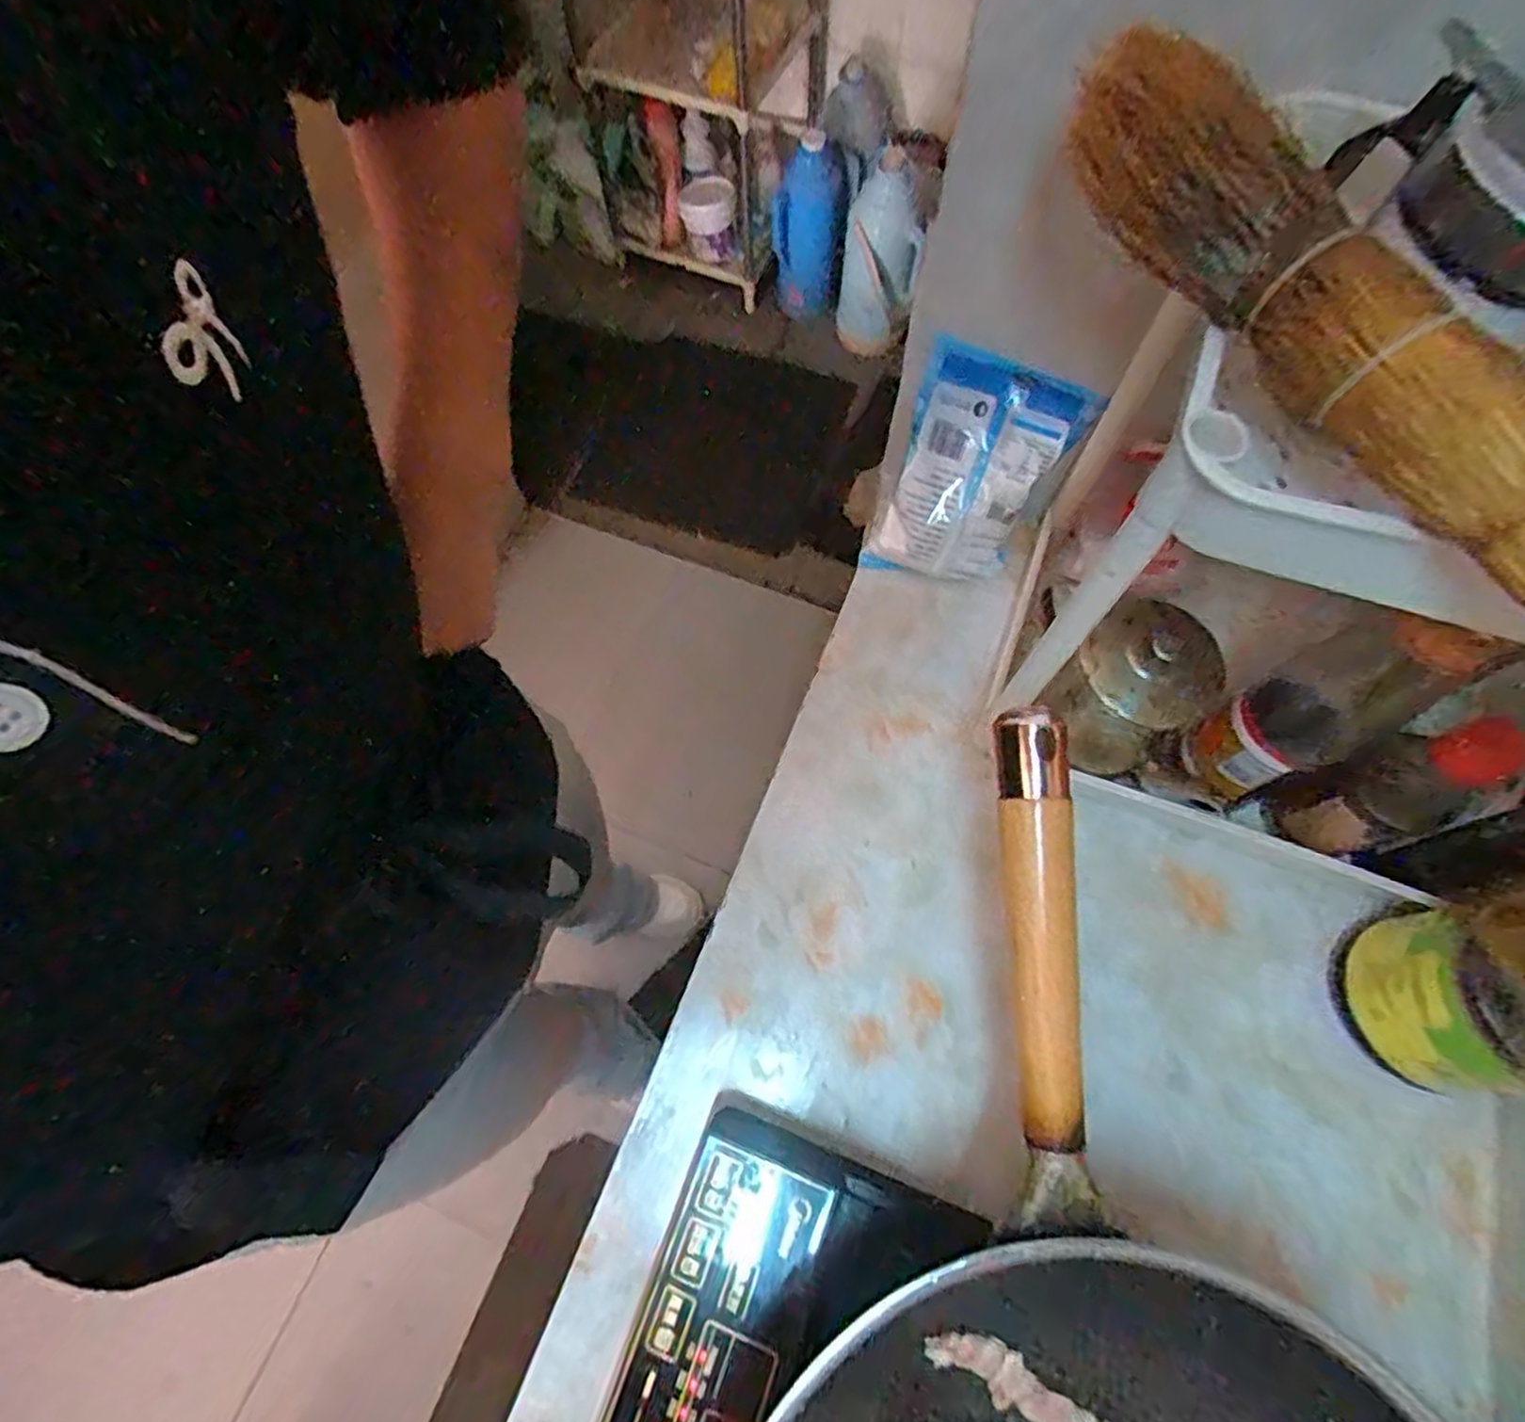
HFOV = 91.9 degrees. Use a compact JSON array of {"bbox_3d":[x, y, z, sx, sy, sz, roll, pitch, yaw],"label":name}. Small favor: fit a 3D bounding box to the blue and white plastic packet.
[{"bbox_3d":[0.148,-0.163,0.525,0.109,0.160,0.033,20,31,5],"label":"blue and white plastic packet"}]

